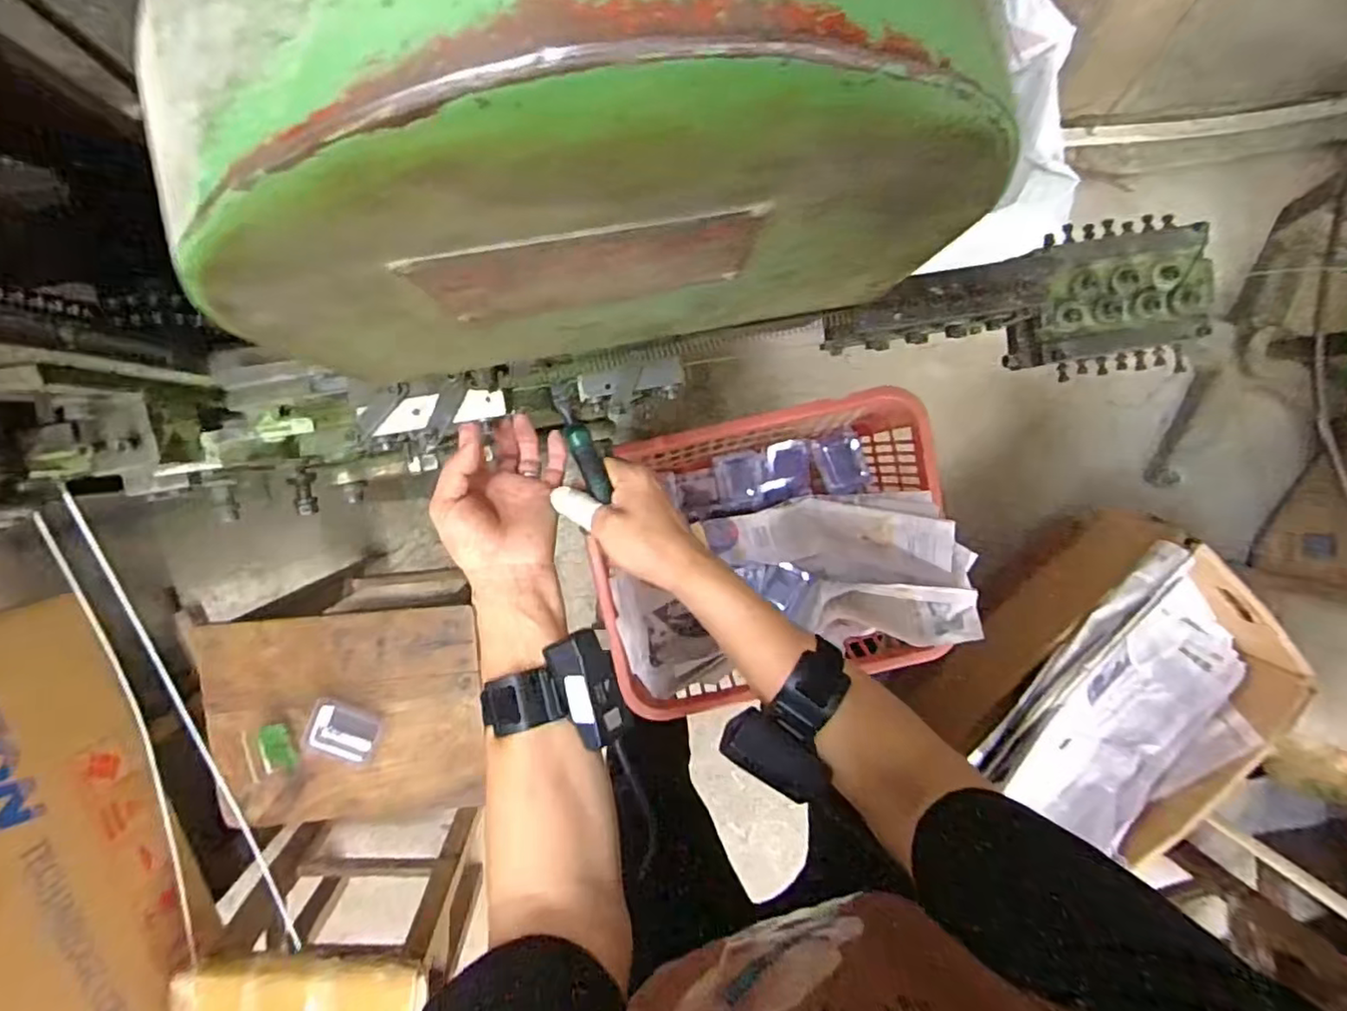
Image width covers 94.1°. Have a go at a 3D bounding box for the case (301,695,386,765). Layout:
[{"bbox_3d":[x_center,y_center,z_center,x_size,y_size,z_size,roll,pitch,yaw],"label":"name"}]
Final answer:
[{"bbox_3d":[-0.389,0.269,0.737,0.083,0.012,0.071,26,94,-5],"label":"case"}]

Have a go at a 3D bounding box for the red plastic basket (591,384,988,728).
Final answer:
[{"bbox_3d":[0.136,0.066,0.894,0.475,0.207,0.376,-12,96,-1],"label":"red plastic basket"}]

